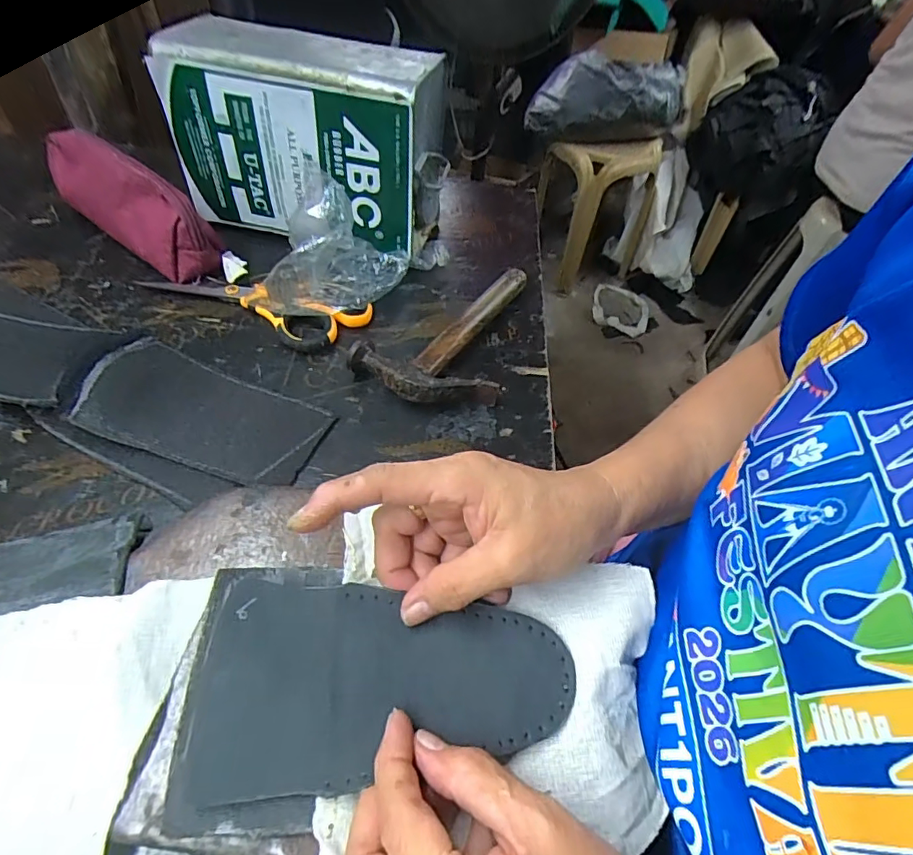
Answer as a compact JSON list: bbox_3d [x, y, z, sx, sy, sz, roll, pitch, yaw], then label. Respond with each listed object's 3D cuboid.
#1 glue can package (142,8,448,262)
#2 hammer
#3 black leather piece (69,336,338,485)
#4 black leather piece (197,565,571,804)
[{"bbox_3d":[-0.140,-0.278,0.511,0.249,0.162,0.109,16,50,9],"label":"glue can package"},{"bbox_3d":[0.002,-0.085,0.445,0.106,0.025,0.182,24,52,15],"label":"hammer"},{"bbox_3d":[-0.175,-0.011,0.358,0.156,0.029,0.082,19,50,11],"label":"black leather piece"},{"bbox_3d":[-0.035,0.110,0.245,0.167,0.006,0.096,-4,51,-4],"label":"black leather piece"}]

